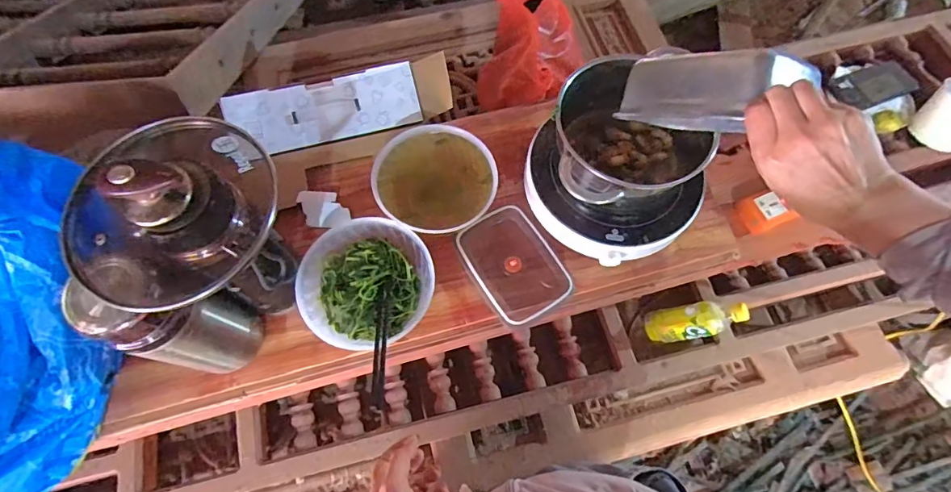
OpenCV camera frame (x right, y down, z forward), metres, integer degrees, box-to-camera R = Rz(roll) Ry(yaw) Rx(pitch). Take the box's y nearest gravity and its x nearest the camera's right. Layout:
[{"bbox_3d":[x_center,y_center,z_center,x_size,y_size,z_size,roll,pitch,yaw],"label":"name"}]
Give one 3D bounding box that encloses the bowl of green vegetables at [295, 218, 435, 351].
[{"bbox_3d":[-0.154,0.051,0.670,0.177,0.055,0.180,0,69,0],"label":"bowl of green vegetables"}]

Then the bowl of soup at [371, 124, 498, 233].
[{"bbox_3d":[-0.066,-0.107,0.740,0.176,0.067,0.160,0,69,0],"label":"bowl of soup"}]

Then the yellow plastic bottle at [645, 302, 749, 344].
[{"bbox_3d":[0.398,0.136,0.860,0.186,0.051,0.065,-18,79,36],"label":"yellow plastic bottle"}]

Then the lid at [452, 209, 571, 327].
[{"bbox_3d":[0.057,0.028,0.718,0.124,0.014,0.172,-31,73,-10],"label":"lid"}]

